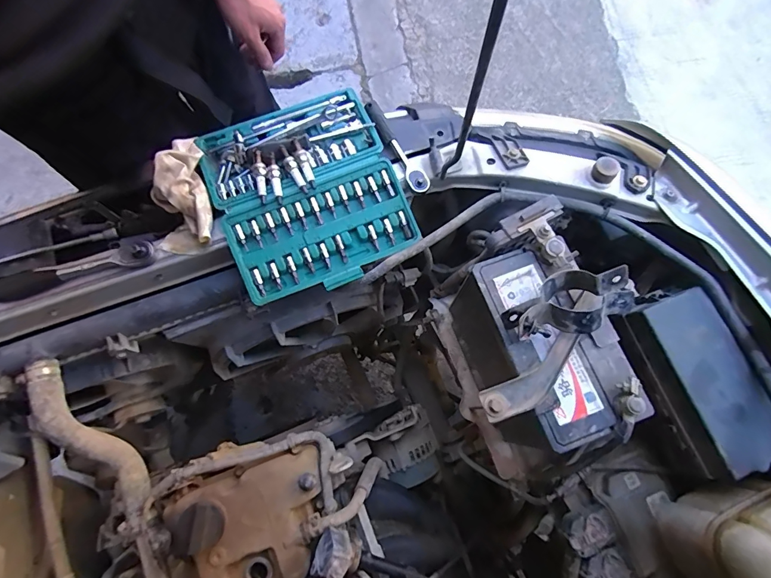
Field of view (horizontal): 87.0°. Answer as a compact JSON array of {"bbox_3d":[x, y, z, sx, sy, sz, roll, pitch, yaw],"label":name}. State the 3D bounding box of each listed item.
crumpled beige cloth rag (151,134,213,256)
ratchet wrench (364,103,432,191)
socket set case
[{"bbox_3d":[-0.261,-0.124,0.520,0.071,0.052,0.157,-7,90,-4],"label":"crumpled beige cloth rag"},{"bbox_3d":[0.015,-0.194,0.557,0.024,0.020,0.148,-29,75,-10],"label":"ratchet wrench"},{"bbox_3d":[-0.105,-0.129,0.538,0.230,0.055,0.254,-23,74,-8],"label":"socket set case"}]

